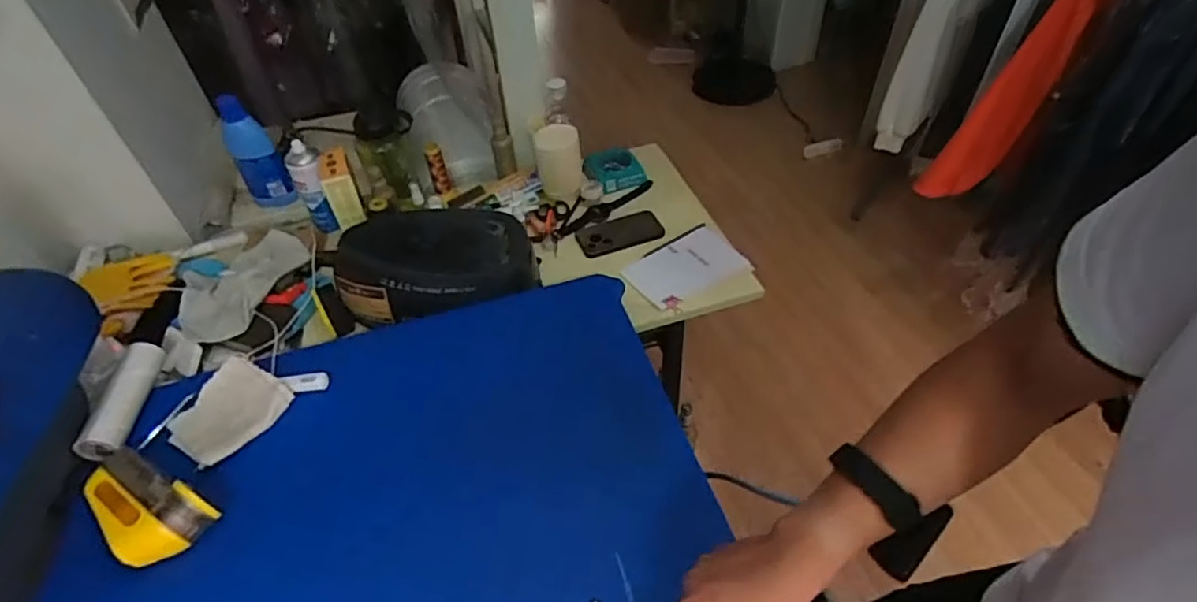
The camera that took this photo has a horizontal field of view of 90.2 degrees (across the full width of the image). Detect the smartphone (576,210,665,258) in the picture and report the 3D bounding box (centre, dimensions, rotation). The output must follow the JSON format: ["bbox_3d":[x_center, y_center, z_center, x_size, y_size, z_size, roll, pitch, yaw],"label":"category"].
[{"bbox_3d":[0.045,-0.134,1.174,0.169,0.009,0.098,-18,48,-14],"label":"smartphone"}]

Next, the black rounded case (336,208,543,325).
[{"bbox_3d":[-0.273,-0.069,1.019,0.309,0.106,0.190,-5,46,-2],"label":"black rounded case"}]

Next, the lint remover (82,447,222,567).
[{"bbox_3d":[-0.524,0.237,0.682,0.155,0.058,0.085,21,51,21],"label":"lint remover"}]

